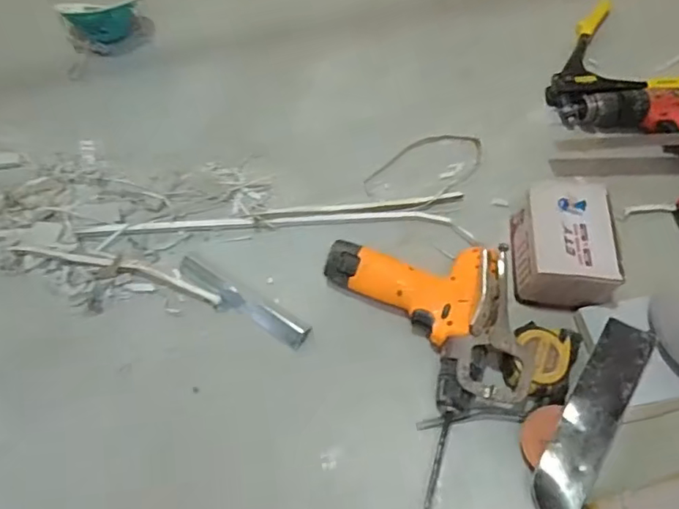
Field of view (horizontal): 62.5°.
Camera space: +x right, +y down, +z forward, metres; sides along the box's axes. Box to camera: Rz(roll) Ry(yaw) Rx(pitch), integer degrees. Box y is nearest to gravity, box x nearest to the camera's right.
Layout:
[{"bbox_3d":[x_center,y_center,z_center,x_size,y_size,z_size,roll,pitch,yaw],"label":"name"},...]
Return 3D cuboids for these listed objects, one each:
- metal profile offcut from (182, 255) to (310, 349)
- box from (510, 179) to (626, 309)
[{"bbox_3d":[-0.115,0.057,0.651,0.175,0.005,0.032,28,63,14],"label":"metal profile offcut"},{"bbox_3d":[0.260,-0.009,0.652,0.098,0.072,0.136,5,60,1],"label":"box"}]

